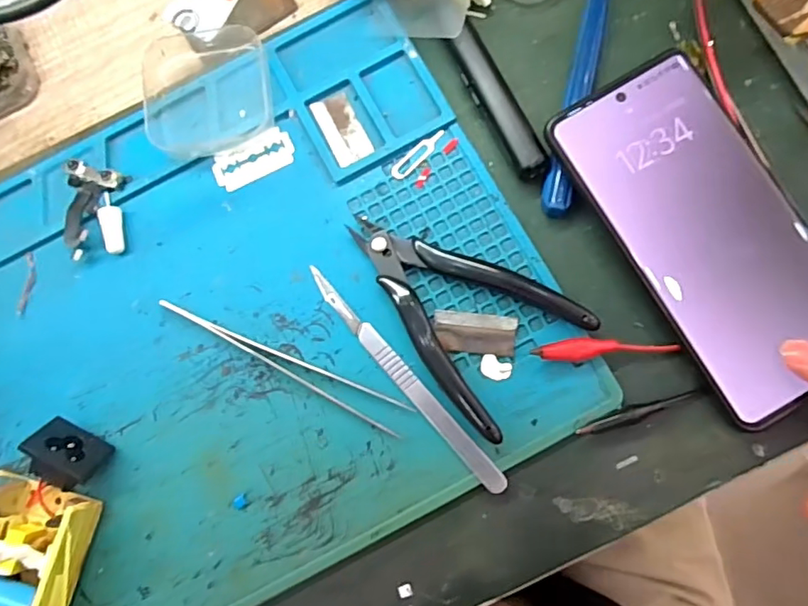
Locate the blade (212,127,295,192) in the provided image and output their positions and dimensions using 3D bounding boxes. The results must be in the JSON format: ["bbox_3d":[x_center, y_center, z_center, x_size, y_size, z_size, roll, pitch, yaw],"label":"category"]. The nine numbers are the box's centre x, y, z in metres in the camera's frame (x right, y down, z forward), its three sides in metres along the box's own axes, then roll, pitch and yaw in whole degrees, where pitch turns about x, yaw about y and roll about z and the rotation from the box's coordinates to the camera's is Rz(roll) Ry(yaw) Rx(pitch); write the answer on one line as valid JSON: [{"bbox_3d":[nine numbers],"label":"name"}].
[{"bbox_3d":[-0.078,-0.074,0.287,0.043,0.004,0.021,-26,87,-2],"label":"blade"}]

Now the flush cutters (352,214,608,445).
[{"bbox_3d":[0.021,-0.002,0.258,0.114,0.012,0.071,41,86,10],"label":"flush cutters"}]

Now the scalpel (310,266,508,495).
[{"bbox_3d":[-0.001,0.034,0.259,0.010,0.005,0.132,-41,80,-3],"label":"scalpel"}]

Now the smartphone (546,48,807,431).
[{"bbox_3d":[0.142,-0.034,0.251,0.084,0.009,0.160,-29,83,3],"label":"smartphone"}]

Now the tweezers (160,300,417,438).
[{"bbox_3d":[-0.059,0.030,0.264,0.131,0.005,0.014,23,83,8],"label":"tweezers"}]

